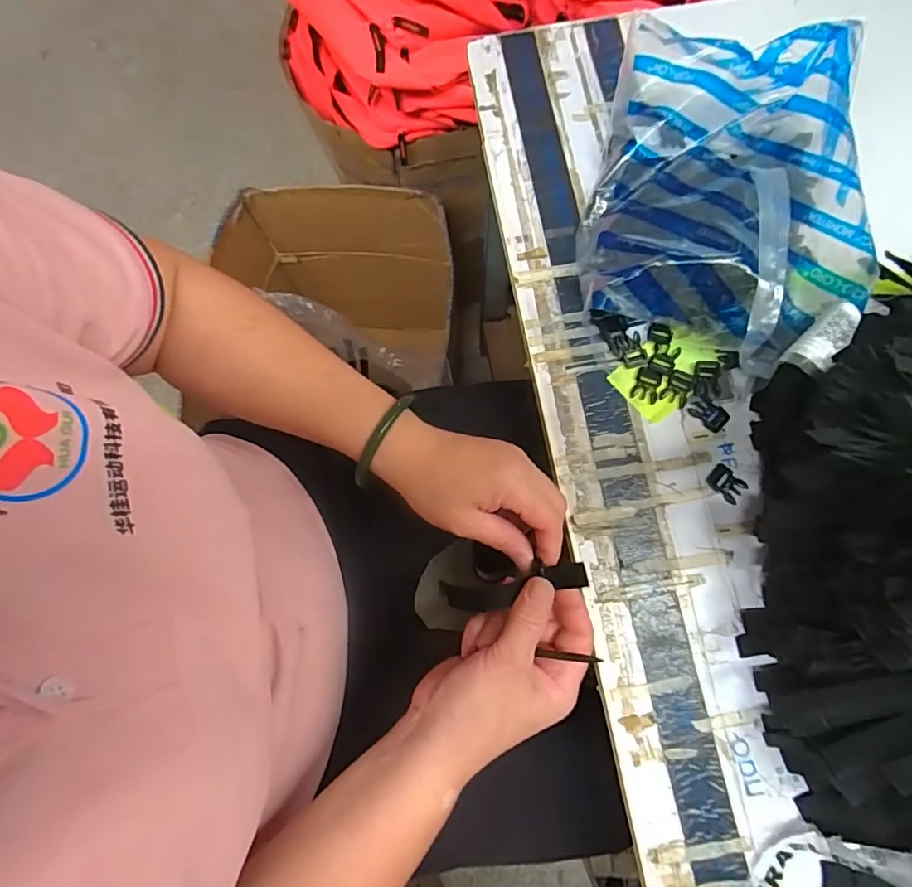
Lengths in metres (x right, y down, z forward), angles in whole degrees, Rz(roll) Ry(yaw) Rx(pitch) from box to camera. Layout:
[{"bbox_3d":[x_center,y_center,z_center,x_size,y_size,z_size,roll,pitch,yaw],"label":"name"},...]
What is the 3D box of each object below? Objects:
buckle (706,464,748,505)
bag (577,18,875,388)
[{"bbox_3d":[0.226,0.034,0.425,0.022,0.004,0.029,-44,78,-9],"label":"buckle"},{"bbox_3d":[0.225,-0.206,0.435,0.211,0.111,0.289,15,76,6],"label":"bag"}]

